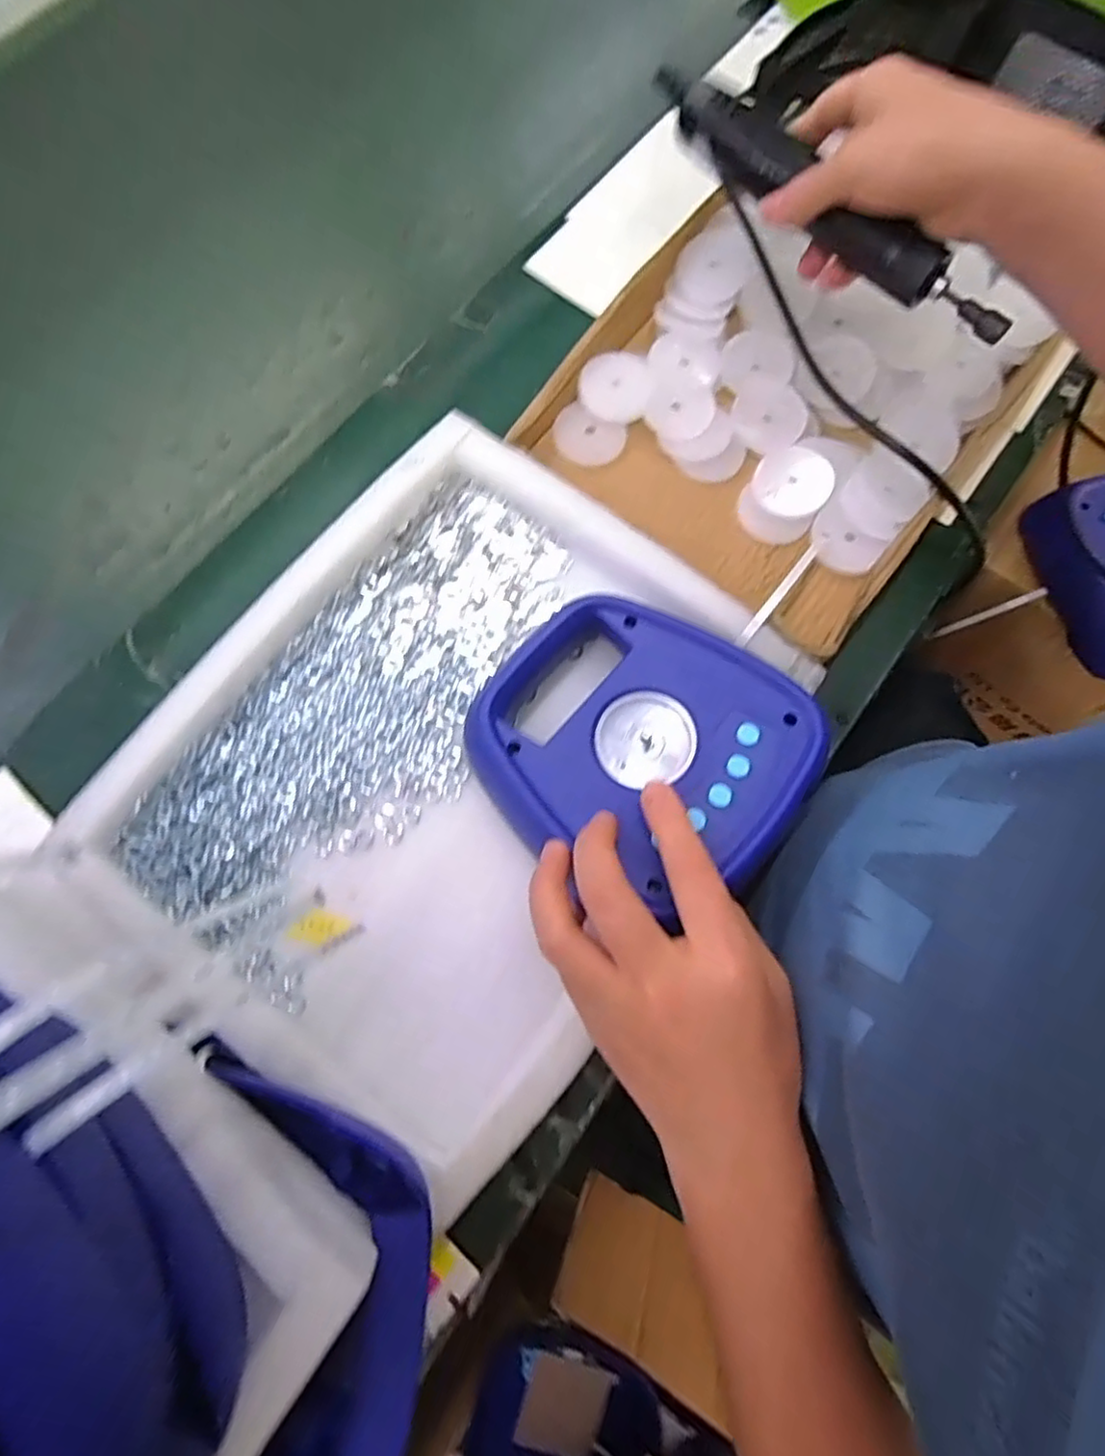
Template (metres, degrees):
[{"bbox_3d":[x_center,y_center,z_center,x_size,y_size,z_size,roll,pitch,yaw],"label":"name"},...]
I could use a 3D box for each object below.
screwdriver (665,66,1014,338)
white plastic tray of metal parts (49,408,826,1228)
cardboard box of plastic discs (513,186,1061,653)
[{"bbox_3d":[0.162,-0.325,0.406,0.027,0.034,0.275,-42,80,-10],"label":"screwdriver"},{"bbox_3d":[-0.050,0.024,0.387,0.311,0.043,0.344,37,78,8],"label":"white plastic tray of metal parts"},{"bbox_3d":[0.164,-0.238,0.468,0.269,0.048,0.308,38,78,8],"label":"cardboard box of plastic discs"}]

